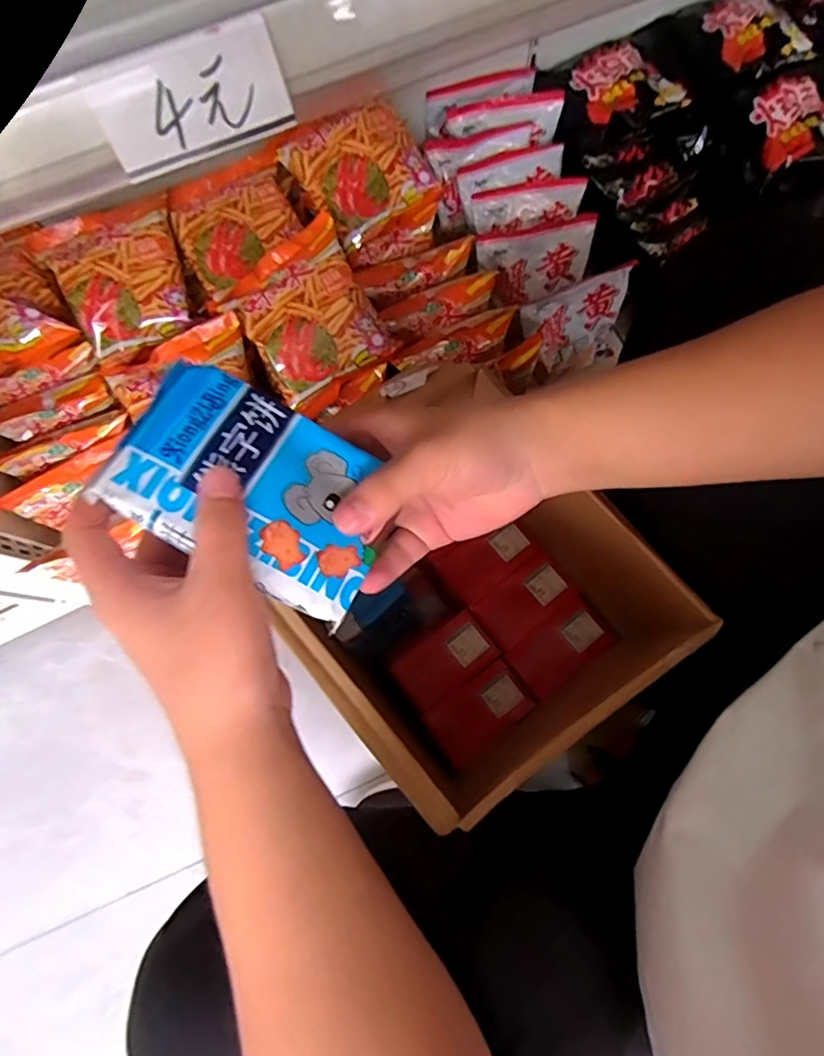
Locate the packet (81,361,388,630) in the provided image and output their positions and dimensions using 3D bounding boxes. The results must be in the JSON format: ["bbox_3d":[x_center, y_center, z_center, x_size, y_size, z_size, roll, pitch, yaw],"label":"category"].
[{"bbox_3d":[-0.078,-0.018,0.292,0.129,0.032,0.091,30,66,-8],"label":"packet"}]

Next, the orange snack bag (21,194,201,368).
[{"bbox_3d":[-0.277,-0.231,0.567,0.112,0.040,0.096,-20,115,-2],"label":"orange snack bag"}]

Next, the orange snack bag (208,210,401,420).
[{"bbox_3d":[-0.101,-0.209,0.560,0.128,0.035,0.133,-37,105,-3],"label":"orange snack bag"}]

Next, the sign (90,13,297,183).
[{"bbox_3d":[-0.088,-0.173,0.233,0.075,0.036,0.004,-26,51,-1],"label":"sign"}]

